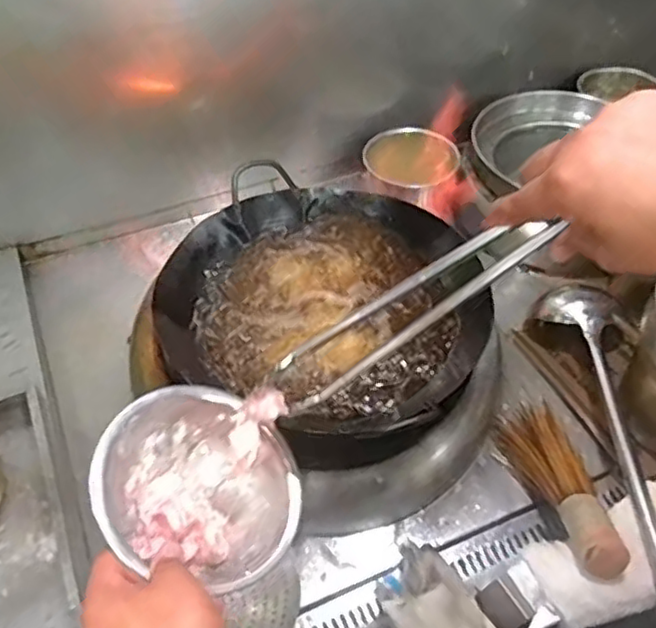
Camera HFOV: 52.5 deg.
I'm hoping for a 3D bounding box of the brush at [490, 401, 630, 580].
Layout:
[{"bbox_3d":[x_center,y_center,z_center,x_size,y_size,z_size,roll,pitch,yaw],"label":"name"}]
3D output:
[{"bbox_3d":[0.295,0.220,0.856,0.072,0.094,0.275,-7,25,-5],"label":"brush"}]

